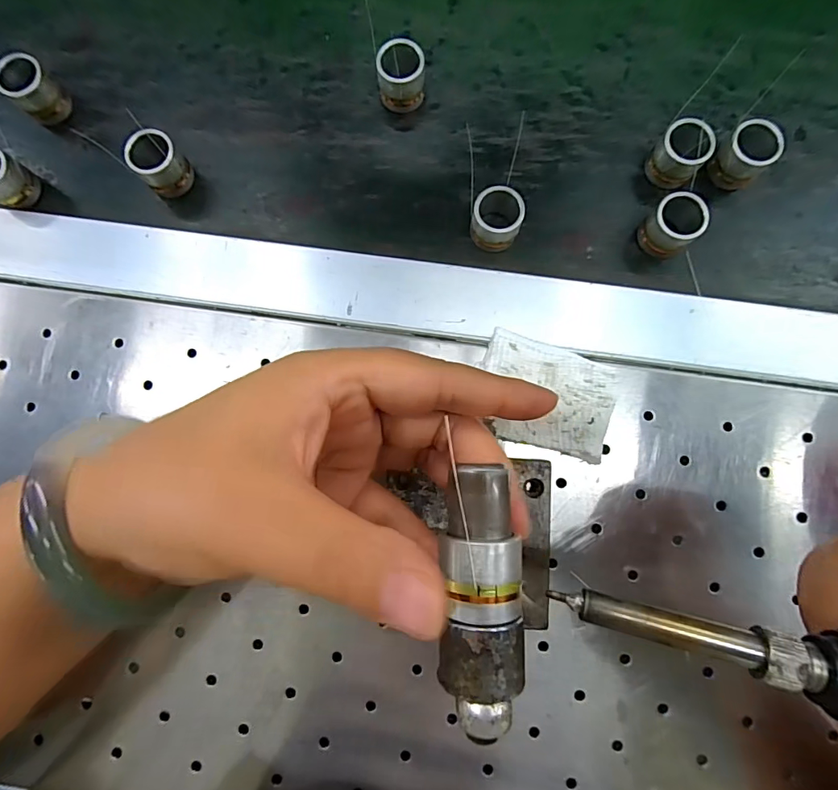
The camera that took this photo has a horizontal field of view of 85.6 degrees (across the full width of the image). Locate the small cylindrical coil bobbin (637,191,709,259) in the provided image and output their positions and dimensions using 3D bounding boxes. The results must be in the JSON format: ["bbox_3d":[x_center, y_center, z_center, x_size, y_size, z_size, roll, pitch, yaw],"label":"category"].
[{"bbox_3d":[0.127,-0.084,0.230,0.024,0.027,0.023,0,84,1],"label":"small cylindrical coil bobbin"}]

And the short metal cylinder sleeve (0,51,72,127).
[{"bbox_3d":[-0.213,-0.168,0.250,0.025,0.024,0.022,-5,84,1],"label":"short metal cylinder sleeve"}]

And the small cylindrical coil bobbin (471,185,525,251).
[{"bbox_3d":[0.040,-0.089,0.234,0.025,0.027,0.024,0,84,1],"label":"small cylindrical coil bobbin"}]

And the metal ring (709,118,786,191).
[{"bbox_3d":[0.168,-0.123,0.234,0.024,0.024,0.024,0,84,1],"label":"metal ring"}]

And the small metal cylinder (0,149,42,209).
[{"bbox_3d":[-0.228,-0.118,0.247,0.021,0.024,0.024,32,86,4],"label":"small metal cylinder"}]

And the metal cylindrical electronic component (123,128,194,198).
[{"bbox_3d":[-0.141,-0.126,0.245,0.025,0.024,0.024,0,84,1],"label":"metal cylindrical electronic component"}]

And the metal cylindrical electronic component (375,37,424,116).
[{"bbox_3d":[-0.010,-0.172,0.245,0.024,0.026,0.021,7,85,2],"label":"metal cylindrical electronic component"}]

